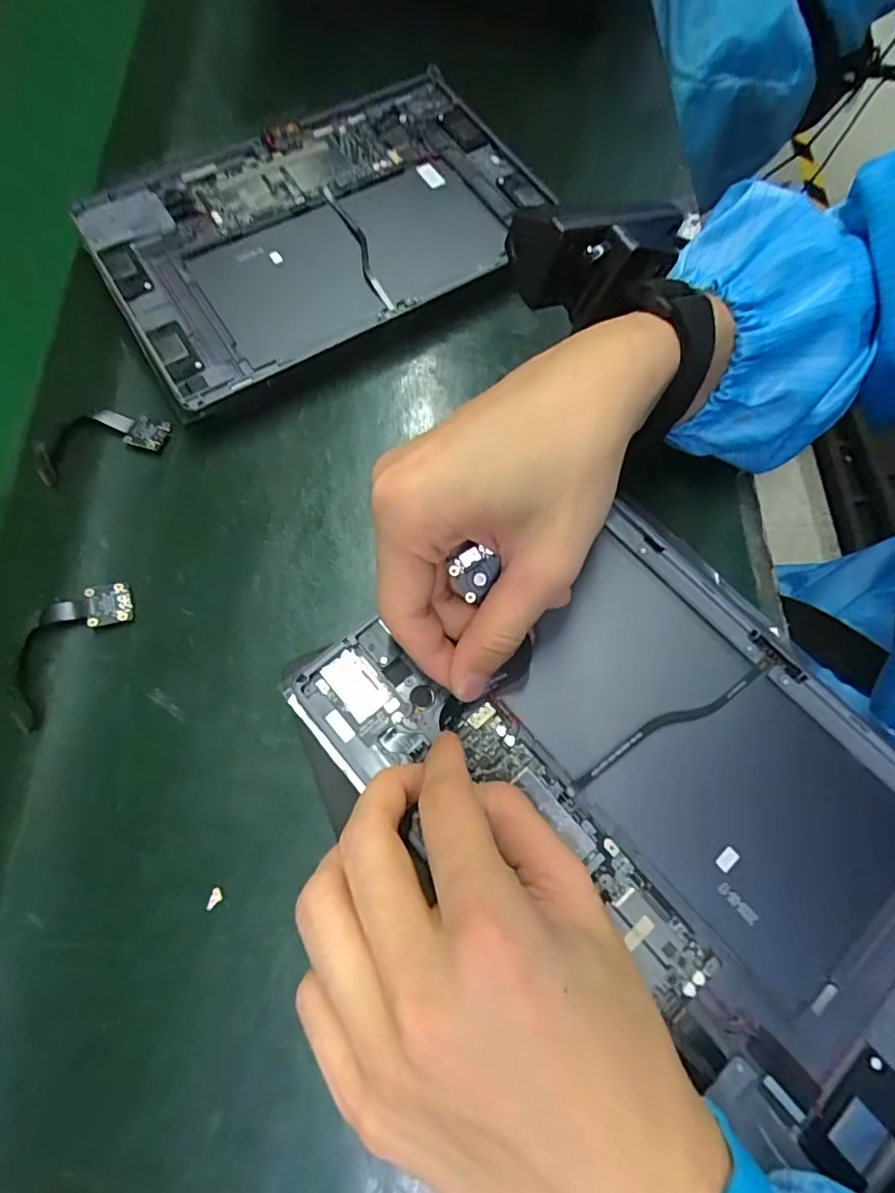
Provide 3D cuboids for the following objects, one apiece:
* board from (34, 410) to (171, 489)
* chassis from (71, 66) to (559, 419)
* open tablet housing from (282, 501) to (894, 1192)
[{"bbox_3d":[-0.182,-0.083,0.288,0.065,0.005,0.032,-27,81,-21],"label":"board"},{"bbox_3d":[-0.071,-0.227,0.332,0.259,0.026,0.171,-30,73,-8],"label":"chassis"},{"bbox_3d":[0.083,0.076,0.224,0.163,0.021,0.251,-42,75,-11],"label":"open tablet housing"}]

